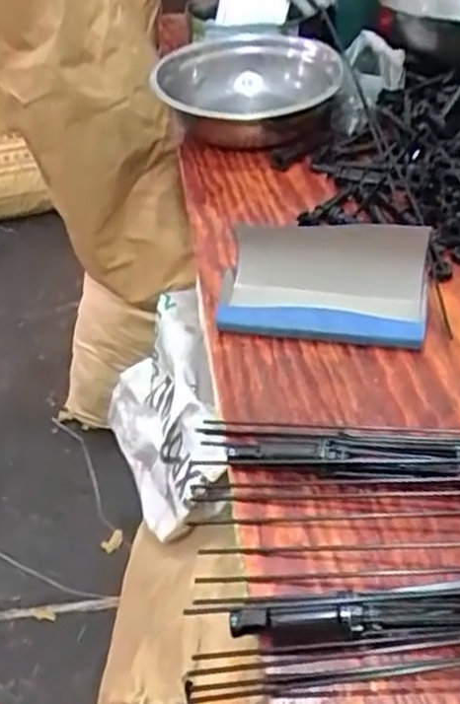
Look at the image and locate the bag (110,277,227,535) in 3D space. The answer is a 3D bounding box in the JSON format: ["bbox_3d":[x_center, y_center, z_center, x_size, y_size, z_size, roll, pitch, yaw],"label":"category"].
[{"bbox_3d":[-0.110,0.110,1.065,0.054,0.309,0.352,7,39,-23],"label":"bag"}]

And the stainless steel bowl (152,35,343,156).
[{"bbox_3d":[0.018,-0.330,0.917,0.219,0.056,0.266,14,44,20],"label":"stainless steel bowl"}]

